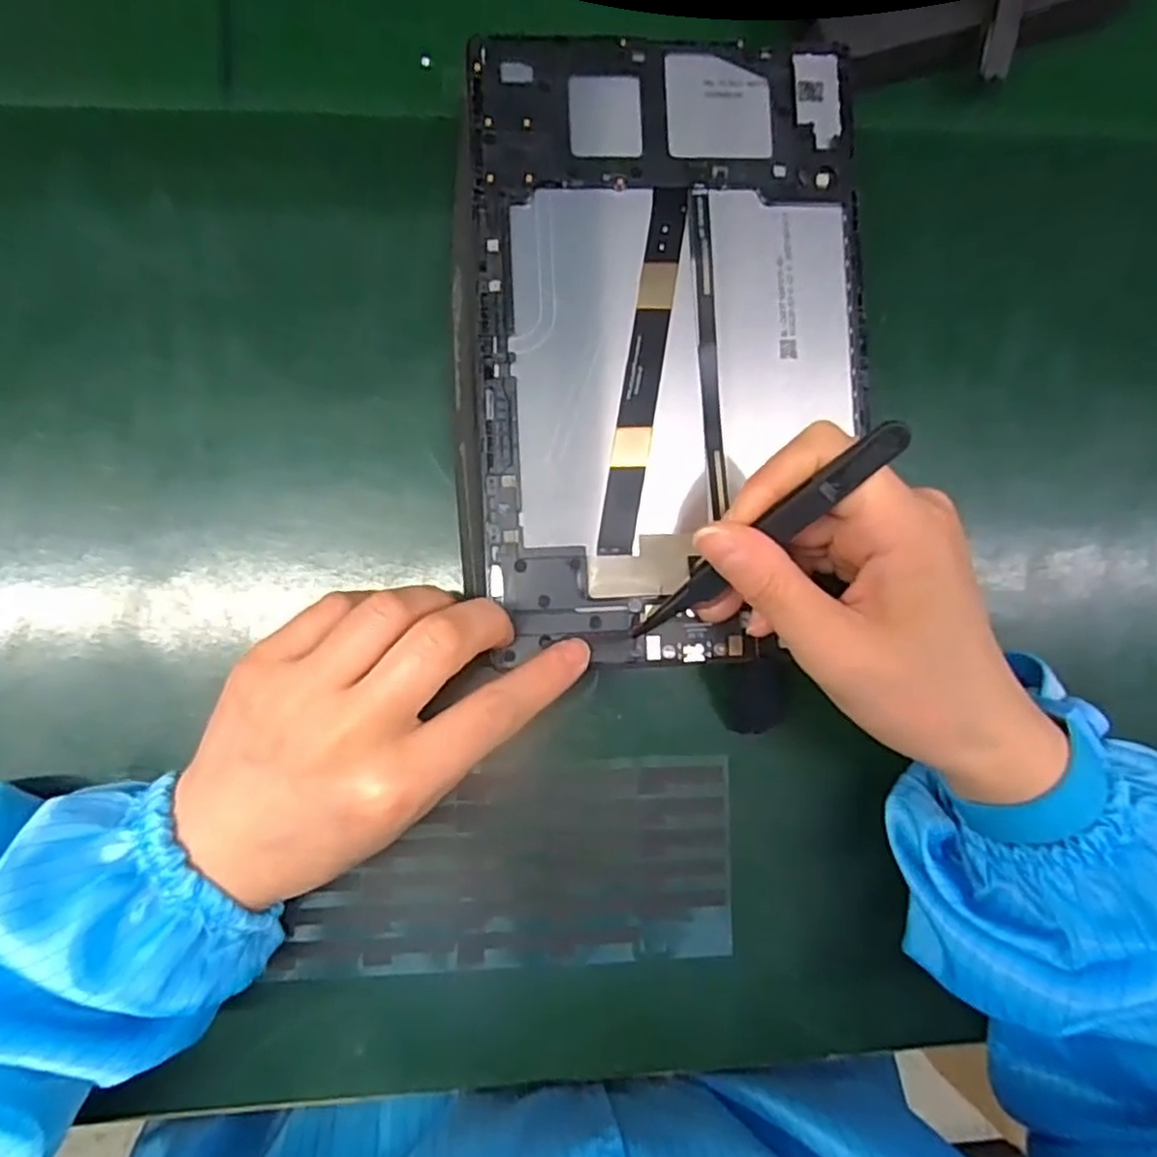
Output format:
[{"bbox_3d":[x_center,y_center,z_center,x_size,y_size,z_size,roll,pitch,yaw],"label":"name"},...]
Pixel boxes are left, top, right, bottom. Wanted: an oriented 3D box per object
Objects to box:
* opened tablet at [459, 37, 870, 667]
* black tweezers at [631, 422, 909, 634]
[{"bbox_3d":[0.033,-0.091,0.274,0.155,0.014,0.238,-2,87,-5],"label":"opened tablet"},{"bbox_3d":[0.057,-0.010,0.227,0.011,0.008,0.114,47,125,-2],"label":"black tweezers"}]

